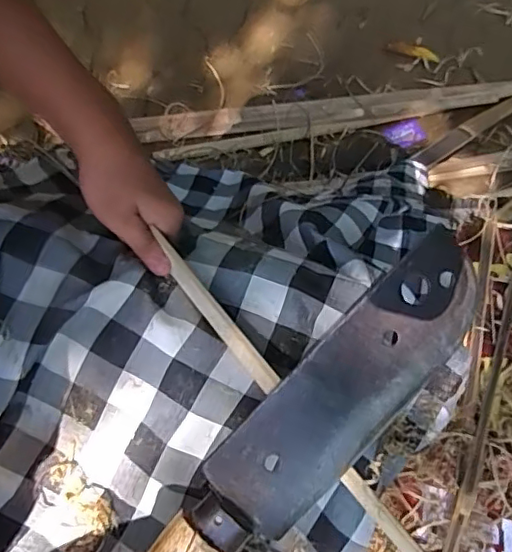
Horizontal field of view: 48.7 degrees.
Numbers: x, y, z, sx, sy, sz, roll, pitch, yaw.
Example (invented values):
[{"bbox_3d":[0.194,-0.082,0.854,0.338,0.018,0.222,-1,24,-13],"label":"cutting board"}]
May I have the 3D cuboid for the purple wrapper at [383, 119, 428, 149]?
[{"bbox_3d":[0.323,-0.306,1.222,0.082,0.010,0.060,-25,71,-11],"label":"purple wrapper"}]

